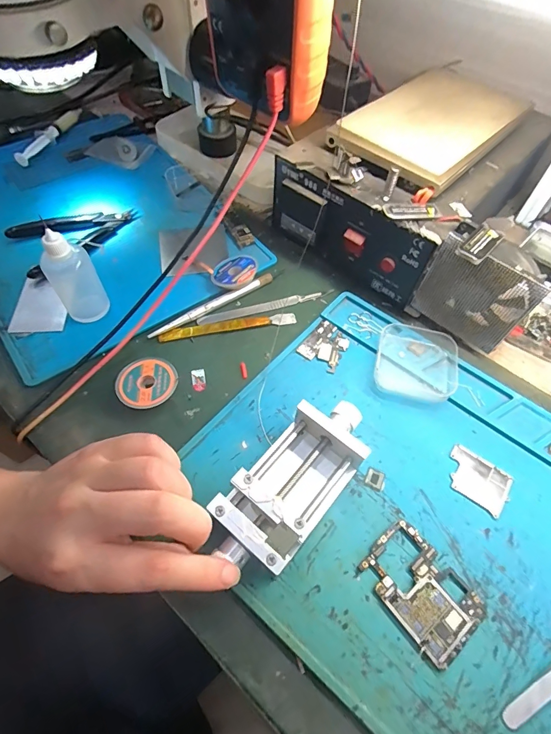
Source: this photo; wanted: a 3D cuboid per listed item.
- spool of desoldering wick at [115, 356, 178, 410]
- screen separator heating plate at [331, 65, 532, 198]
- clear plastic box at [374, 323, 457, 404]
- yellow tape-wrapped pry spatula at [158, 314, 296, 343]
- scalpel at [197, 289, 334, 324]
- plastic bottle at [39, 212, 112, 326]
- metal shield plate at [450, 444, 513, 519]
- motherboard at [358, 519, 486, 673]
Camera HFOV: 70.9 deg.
[{"bbox_3d":[-0.101,0.014,0.306,0.045,0.013,0.043,1,58,-1],"label":"spool of desoldering wick"},{"bbox_3d":[0.145,-0.224,0.347,0.108,0.013,0.185,42,68,13],"label":"screen separator heating plate"},{"bbox_3d":[0.117,-0.005,0.323,0.062,0.014,0.069,14,59,7],"label":"clear plastic box"},{"bbox_3d":[-0.042,-0.037,0.345,0.120,0.004,0.013,-9,59,-7],"label":"yellow tape-wrapped pry spatula"},{"bbox_3d":[-0.008,-0.057,0.357,0.127,0.004,0.010,-16,60,-11],"label":"scalpel"},{"bbox_3d":[-0.165,-0.074,0.311,0.036,0.081,0.031,-28,63,-17],"label":"plastic bottle"},{"bbox_3d":[0.144,0.080,0.276,0.044,0.004,0.033,36,64,19],"label":"metal shield plate"},{"bbox_3d":[0.089,0.136,0.239,0.047,0.004,0.069,-33,65,-20],"label":"motherboard"}]

